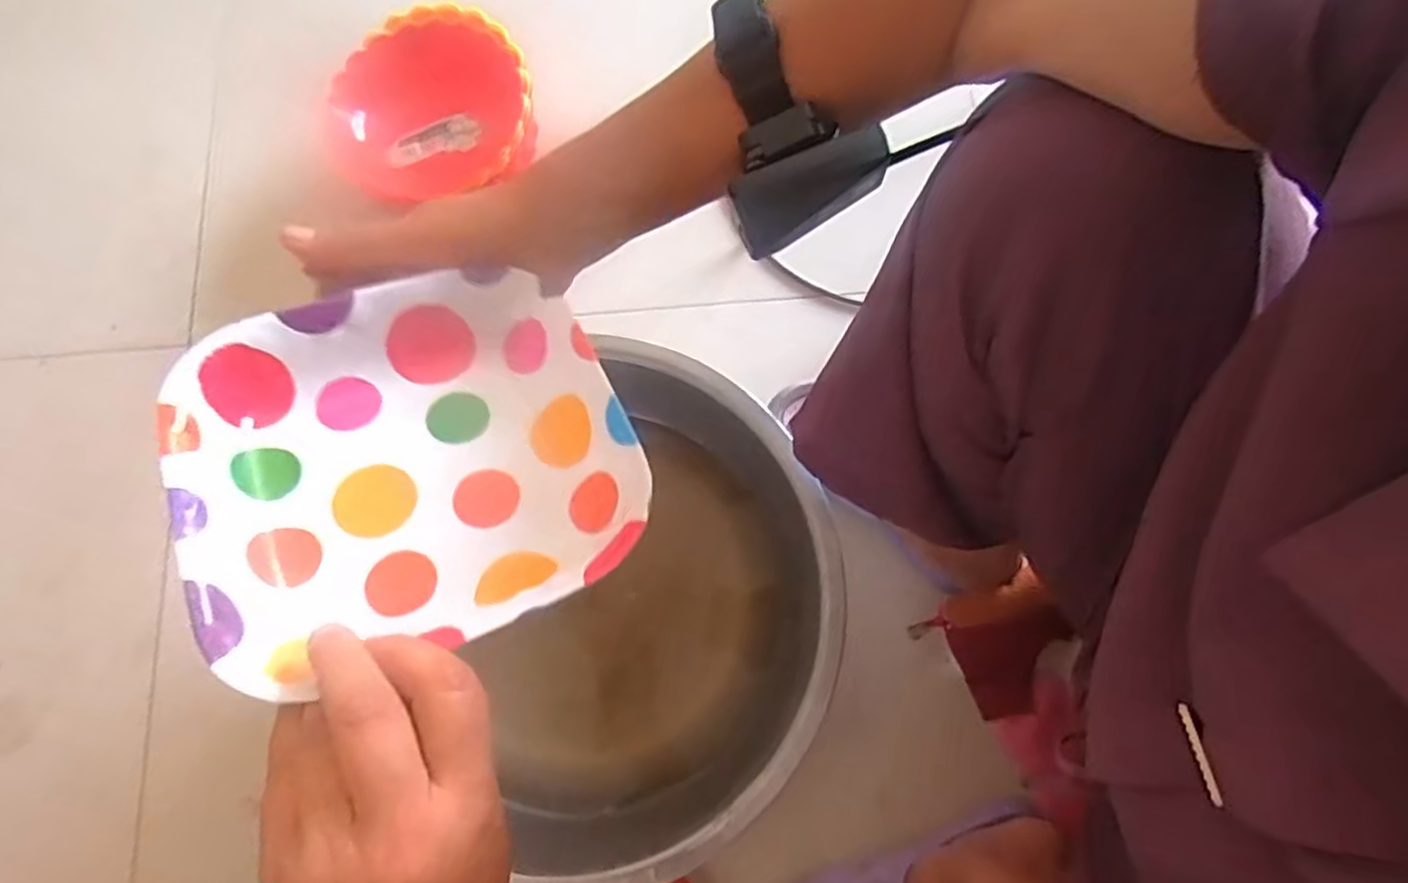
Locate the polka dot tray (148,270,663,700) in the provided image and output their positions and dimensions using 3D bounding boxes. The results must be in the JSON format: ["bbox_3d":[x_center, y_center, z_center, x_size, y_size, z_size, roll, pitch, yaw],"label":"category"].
[{"bbox_3d":[-0.124,0.008,0.313,0.170,0.036,0.168,-20,66,-19],"label":"polka dot tray"}]

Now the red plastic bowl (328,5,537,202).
[{"bbox_3d":[-0.257,-0.321,0.703,0.182,0.059,0.191,0,75,0],"label":"red plastic bowl"}]

